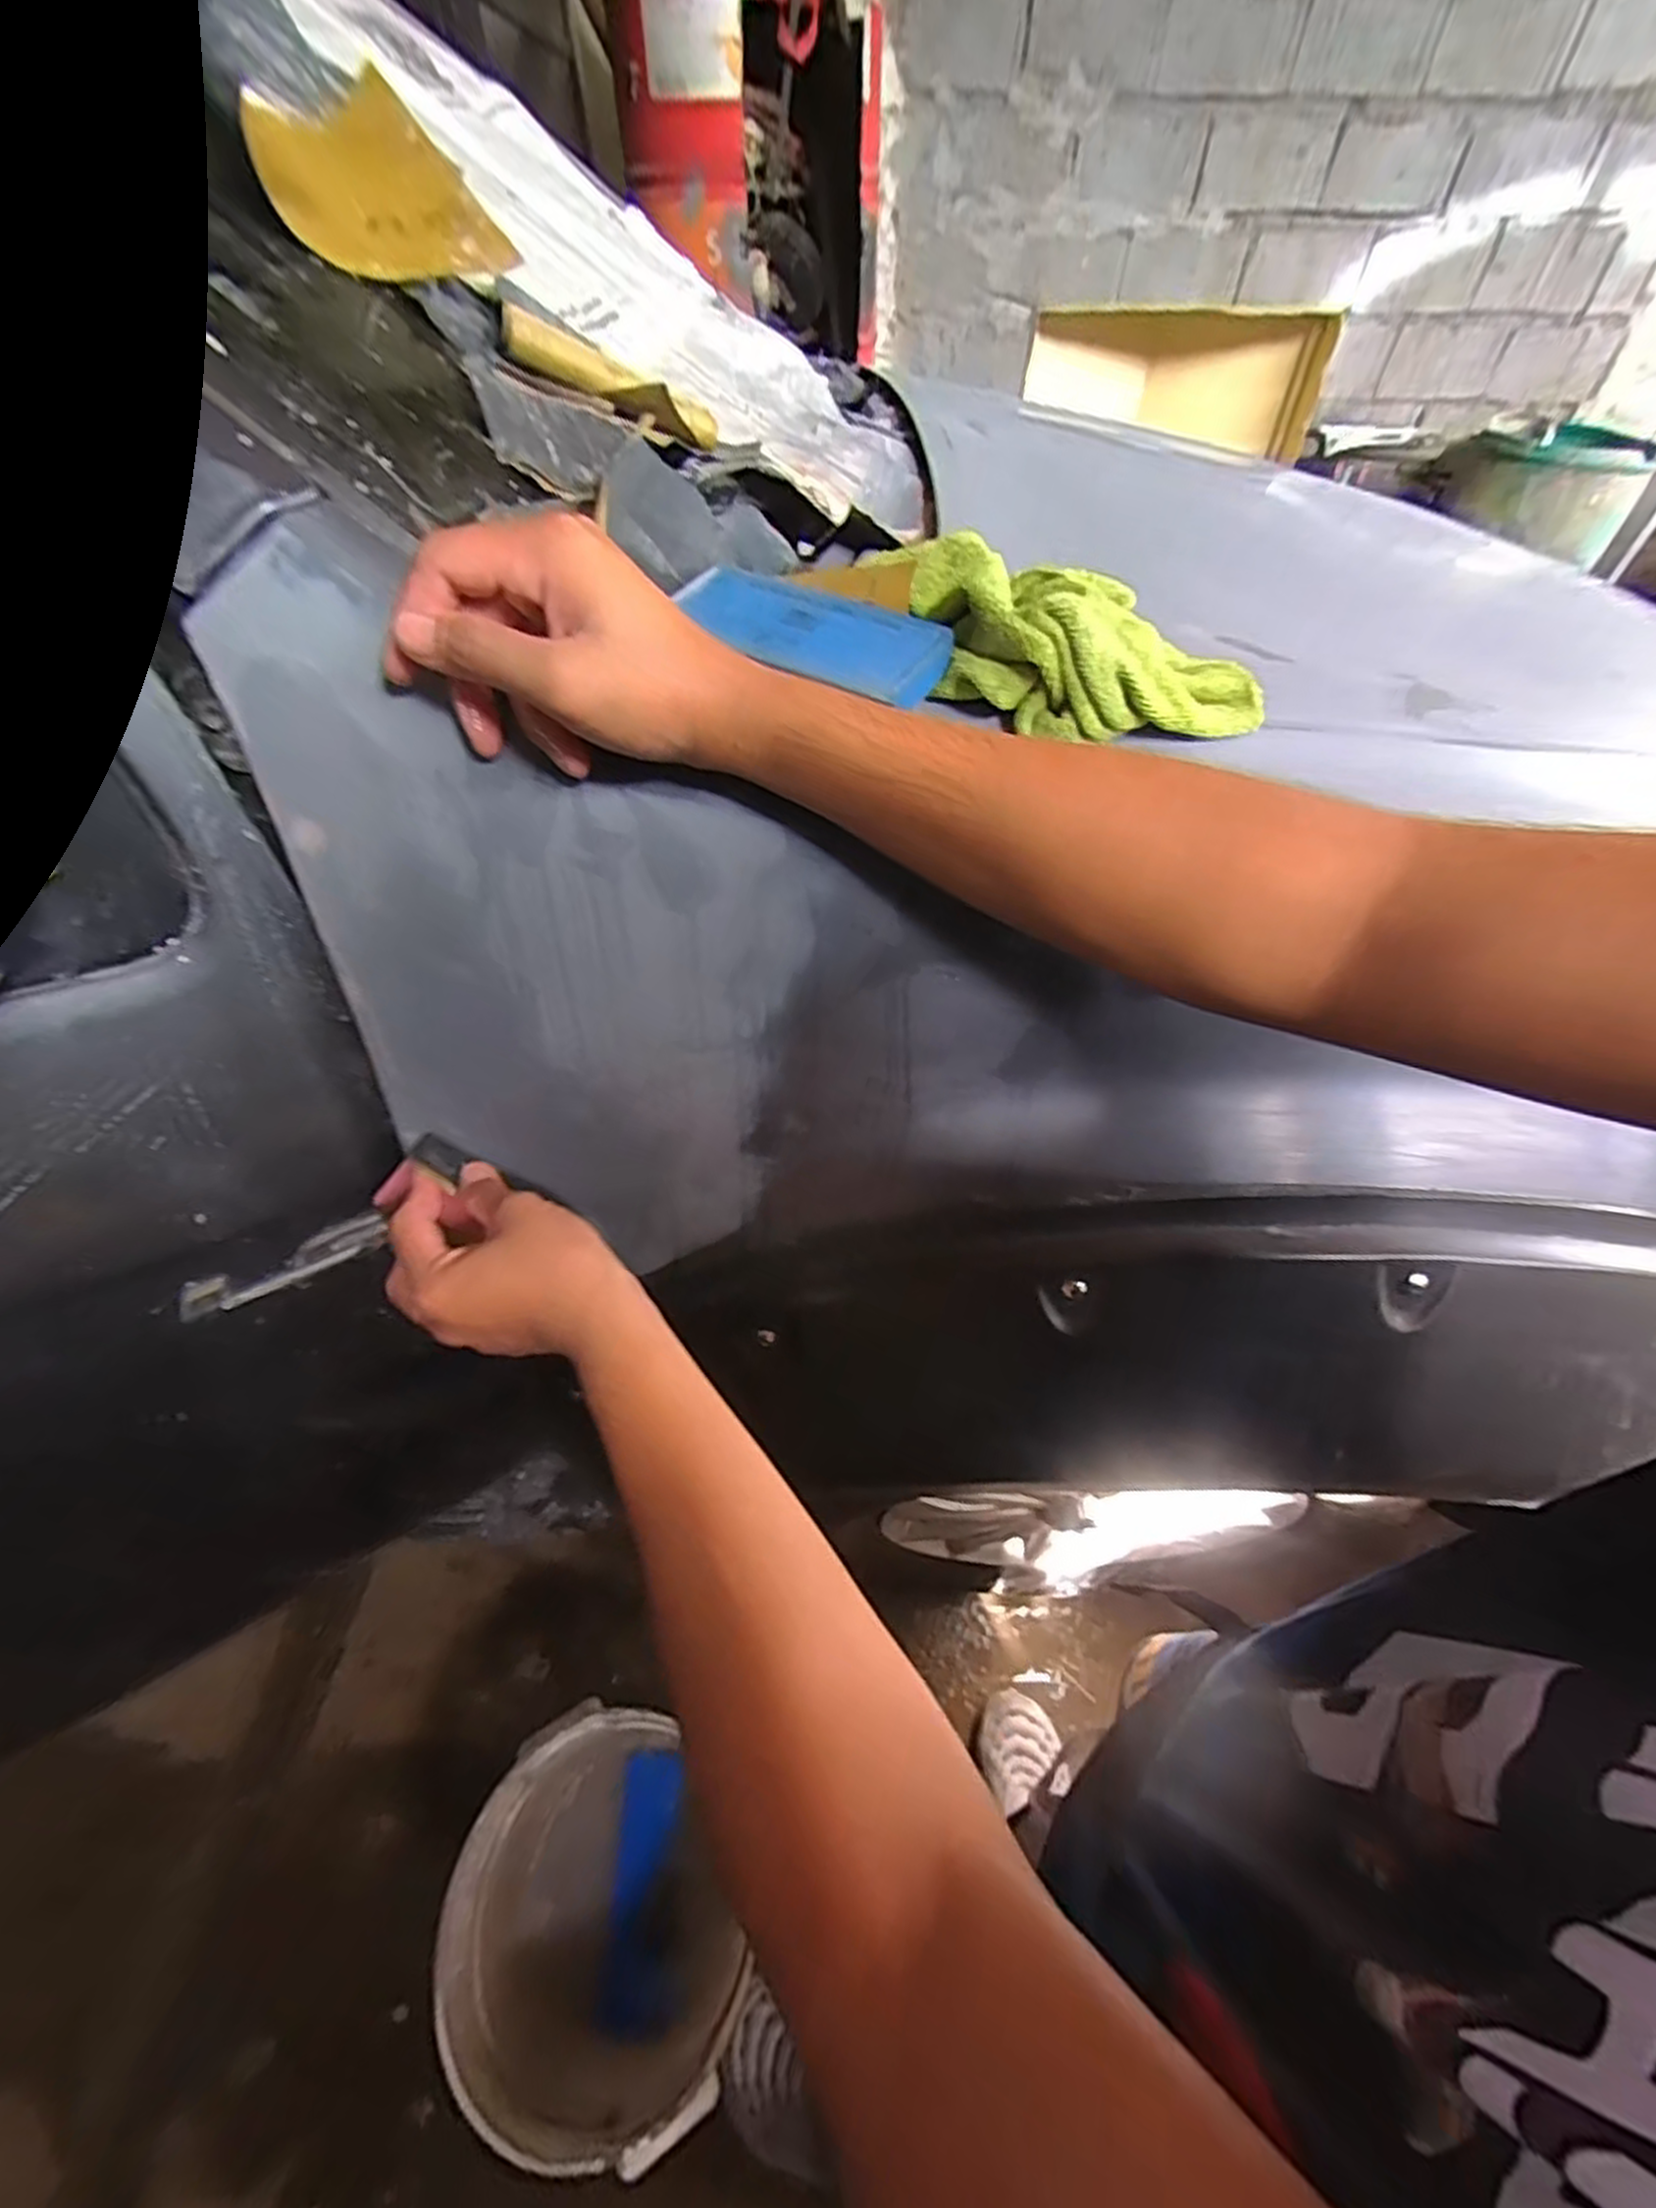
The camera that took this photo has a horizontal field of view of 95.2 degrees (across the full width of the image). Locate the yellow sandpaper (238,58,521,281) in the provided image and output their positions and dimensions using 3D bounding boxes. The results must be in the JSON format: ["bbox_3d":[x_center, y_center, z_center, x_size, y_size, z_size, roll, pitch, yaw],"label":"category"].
[{"bbox_3d":[-0.256,-0.512,0.421,0.106,0.011,0.127,-35,91,-23],"label":"yellow sandpaper"}]

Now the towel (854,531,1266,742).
[{"bbox_3d":[0.118,-0.233,0.384,0.210,0.063,0.116,18,52,15],"label":"towel"}]

